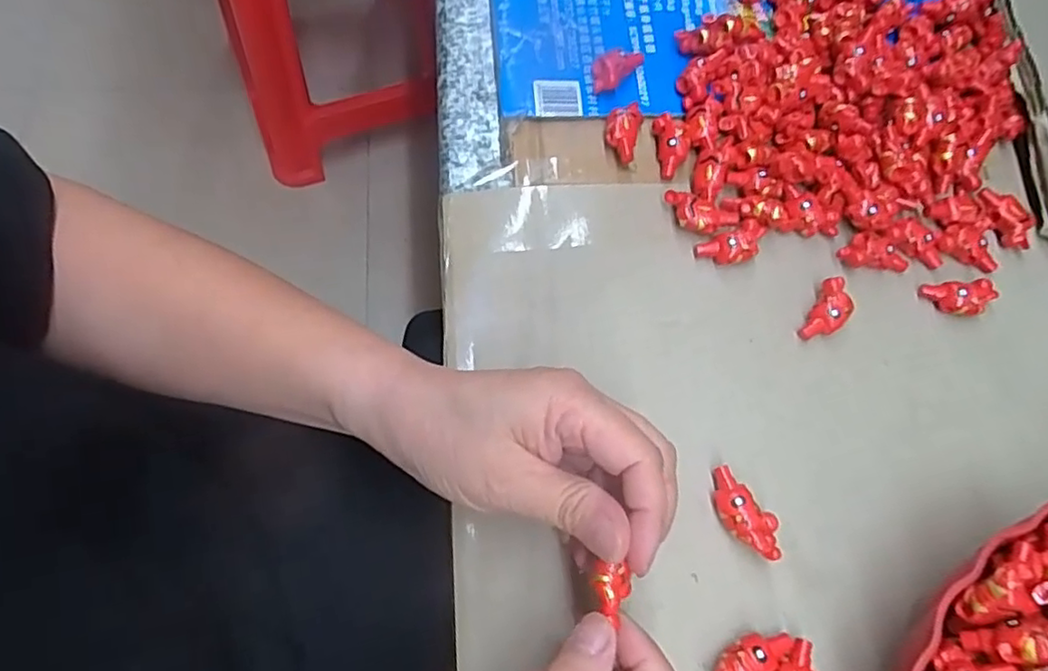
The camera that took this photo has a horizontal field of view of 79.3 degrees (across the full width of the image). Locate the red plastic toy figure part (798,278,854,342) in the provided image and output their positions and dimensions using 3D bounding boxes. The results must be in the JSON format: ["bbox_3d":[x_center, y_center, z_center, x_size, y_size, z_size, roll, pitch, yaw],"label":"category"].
[{"bbox_3d":[0.156,-0.012,0.321,0.018,0.014,0.035,31,70,5],"label":"red plastic toy figure part"}]

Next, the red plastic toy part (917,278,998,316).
[{"bbox_3d":[0.230,-0.019,0.332,0.037,0.013,0.018,2,70,-6],"label":"red plastic toy part"}]

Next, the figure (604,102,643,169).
[{"bbox_3d":[0.054,-0.112,0.343,0.019,0.012,0.035,10,69,-3],"label":"figure"}]

